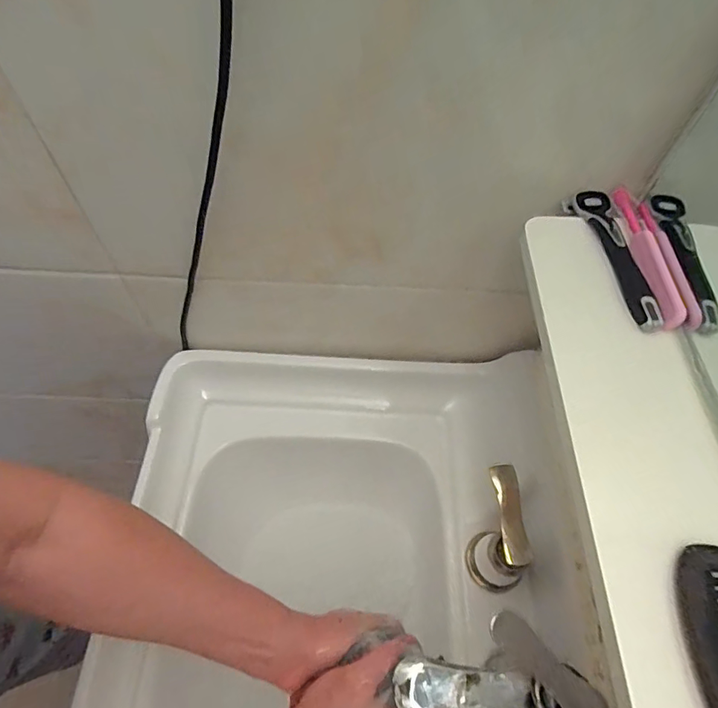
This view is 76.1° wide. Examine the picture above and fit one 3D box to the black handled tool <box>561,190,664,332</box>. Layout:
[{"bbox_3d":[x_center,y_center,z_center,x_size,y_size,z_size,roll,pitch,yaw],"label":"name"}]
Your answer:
[{"bbox_3d":[0.197,-0.076,0.348,0.030,0.017,0.137,-5,59,-6],"label":"black handled tool"}]

